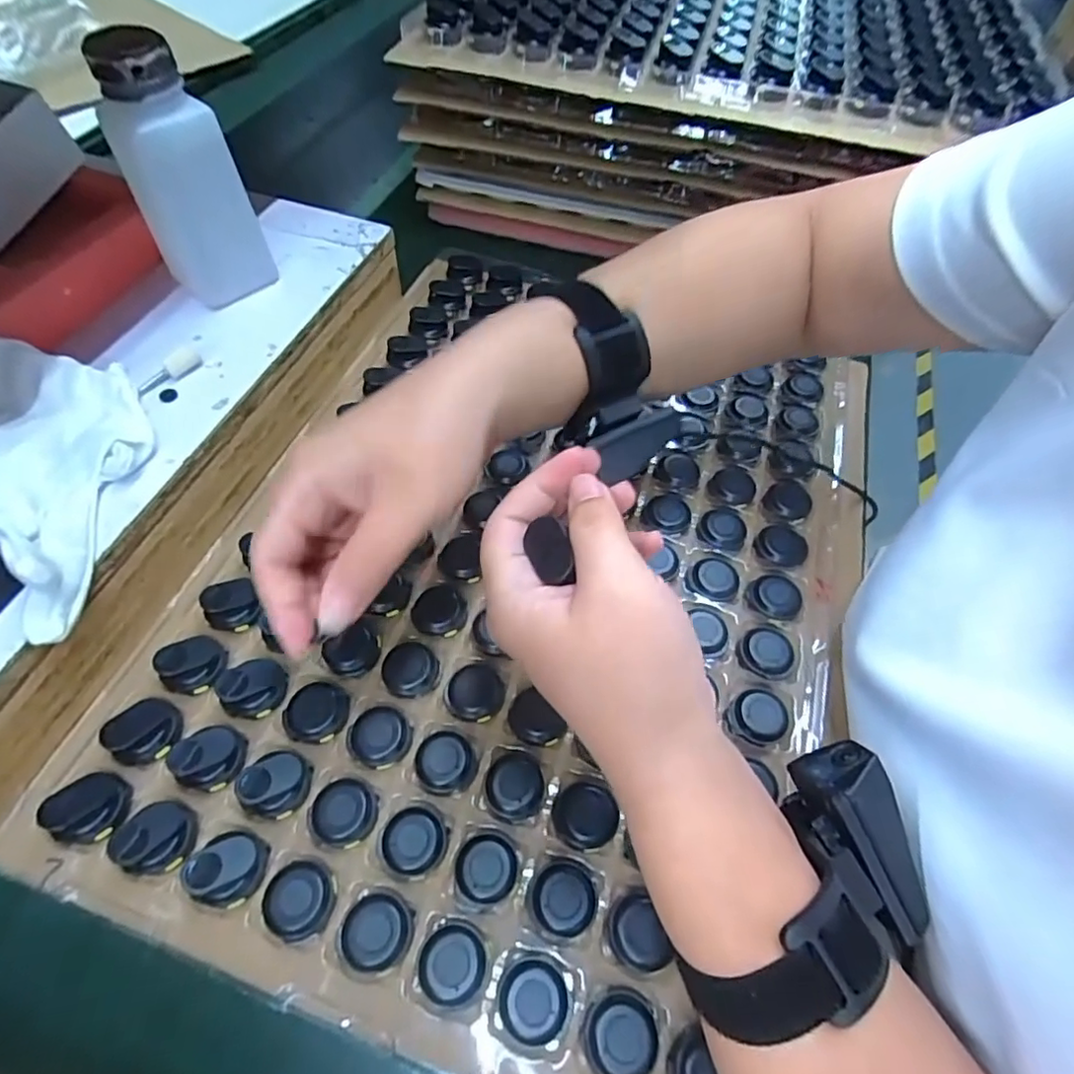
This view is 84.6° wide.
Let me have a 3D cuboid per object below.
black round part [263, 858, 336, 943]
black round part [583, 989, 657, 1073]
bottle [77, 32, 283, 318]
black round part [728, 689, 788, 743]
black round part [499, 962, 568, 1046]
[{"bbox_3d":[-0.105,0.158,0.257,0.030,0.006,0.029,2,57,-2],"label":"black round part"},{"bbox_3d":[0.033,0.200,0.236,0.028,0.005,0.028,2,57,-2],"label":"black round part"},{"bbox_3d":[-0.209,-0.210,0.355,0.041,0.139,0.053,32,61,17],"label":"bottle"},{"bbox_3d":[0.116,0.094,0.311,0.027,0.004,0.029,2,57,-2],"label":"black round part"},{"bbox_3d":[-0.002,0.189,0.241,0.027,0.004,0.026,-3,57,-5],"label":"black round part"}]

